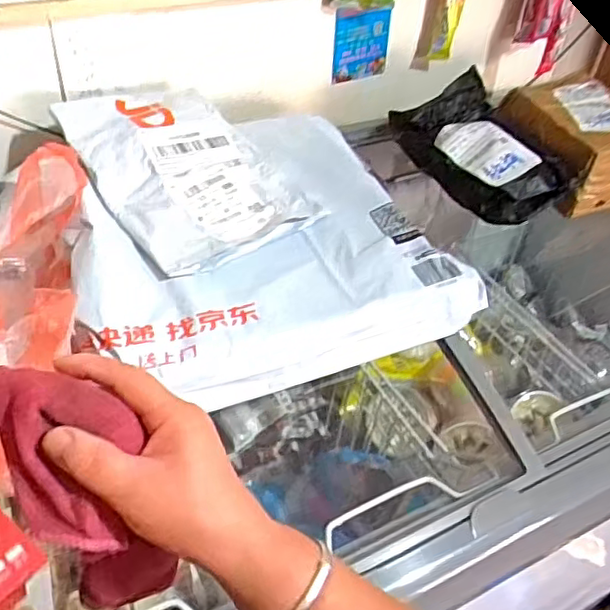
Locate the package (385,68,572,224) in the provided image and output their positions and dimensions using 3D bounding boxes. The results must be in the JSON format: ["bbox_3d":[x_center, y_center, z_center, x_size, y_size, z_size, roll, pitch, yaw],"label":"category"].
[{"bbox_3d":[0.226,-0.196,0.843,0.132,0.043,0.216,-37,65,14],"label":"package"}]

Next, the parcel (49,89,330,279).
[{"bbox_3d":[-0.134,-0.151,0.689,0.187,0.017,0.266,-27,63,-29],"label":"parcel"}]

